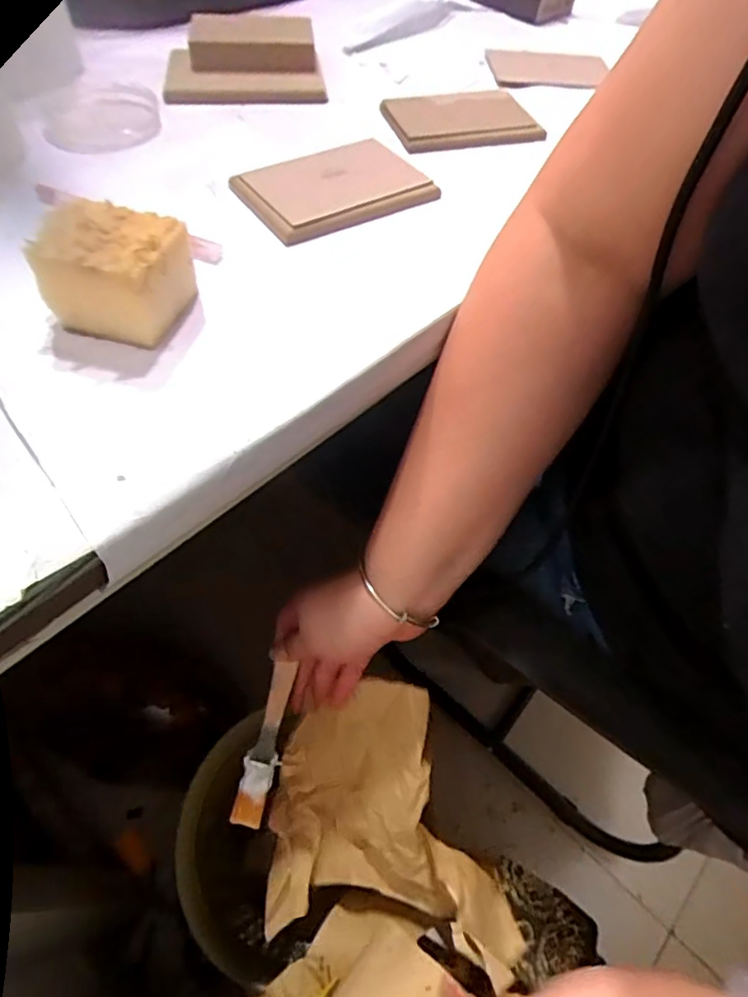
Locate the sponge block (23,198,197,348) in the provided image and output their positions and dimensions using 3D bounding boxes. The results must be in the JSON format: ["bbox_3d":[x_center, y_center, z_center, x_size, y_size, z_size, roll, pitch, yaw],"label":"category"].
[{"bbox_3d":[-0.132,-0.117,0.288,0.058,0.048,0.053,14,56,6],"label":"sponge block"}]

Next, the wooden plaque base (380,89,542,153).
[{"bbox_3d":[0.071,-0.317,0.468,0.121,0.016,0.072,-19,59,-16],"label":"wooden plaque base"}]

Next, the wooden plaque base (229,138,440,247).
[{"bbox_3d":[-0.027,-0.218,0.394,0.125,0.014,0.076,-26,61,-20],"label":"wooden plaque base"}]

